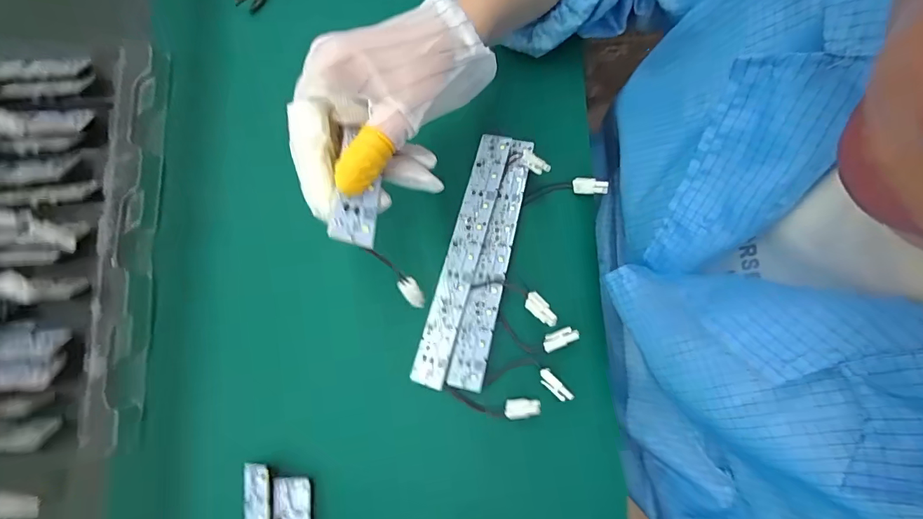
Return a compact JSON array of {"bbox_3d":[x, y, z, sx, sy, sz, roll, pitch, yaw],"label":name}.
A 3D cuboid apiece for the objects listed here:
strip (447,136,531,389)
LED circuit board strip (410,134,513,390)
[{"bbox_3d":[0.024,-0.001,0.340,0.024,0.005,0.191,13,79,7],"label":"strip"},{"bbox_3d":[0.001,-0.003,0.336,0.024,0.009,0.190,16,80,3],"label":"LED circuit board strip"}]

